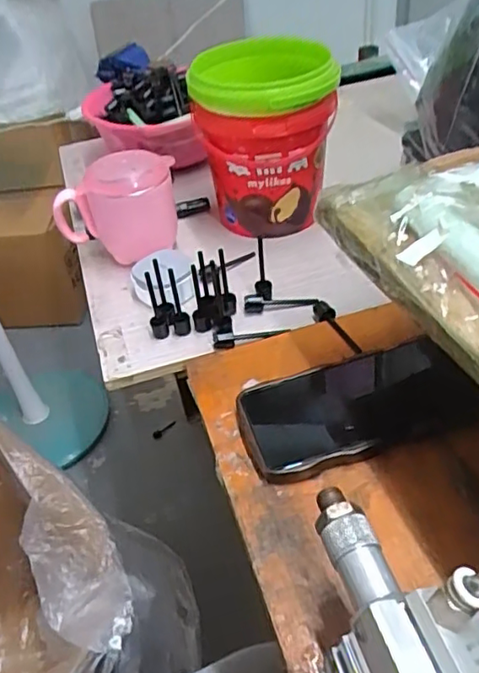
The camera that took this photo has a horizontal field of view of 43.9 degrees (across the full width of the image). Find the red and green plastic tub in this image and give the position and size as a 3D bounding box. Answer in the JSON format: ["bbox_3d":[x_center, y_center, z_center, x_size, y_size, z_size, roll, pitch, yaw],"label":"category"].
[{"bbox_3d":[0.026,-0.202,0.598,0.128,0.149,0.161,-9,41,-2],"label":"red and green plastic tub"}]

